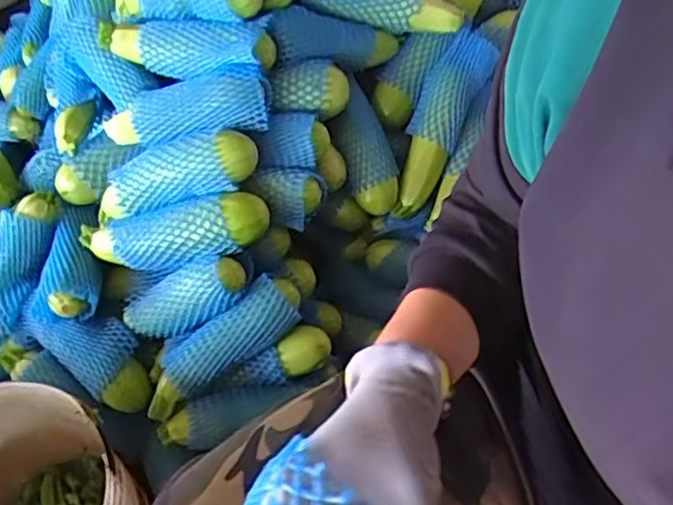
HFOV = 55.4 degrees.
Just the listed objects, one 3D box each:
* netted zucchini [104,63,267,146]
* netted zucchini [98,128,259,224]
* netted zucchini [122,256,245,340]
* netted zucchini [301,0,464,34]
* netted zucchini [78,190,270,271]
[{"bbox_3d":[-0.185,-0.169,0.779,0.208,0.062,0.067,-8,51,16],"label":"netted zucchini"},{"bbox_3d":[-0.202,-0.089,0.765,0.224,0.056,0.061,-16,50,18],"label":"netted zucchini"},{"bbox_3d":[-0.190,0.059,0.778,0.183,0.055,0.060,-25,47,26],"label":"netted zucchini"},{"bbox_3d":[0.062,-0.340,0.875,0.224,0.054,0.070,8,52,-10],"label":"netted zucchini"},{"bbox_3d":[-0.204,-0.023,0.779,0.243,0.061,0.073,-9,51,18],"label":"netted zucchini"}]

